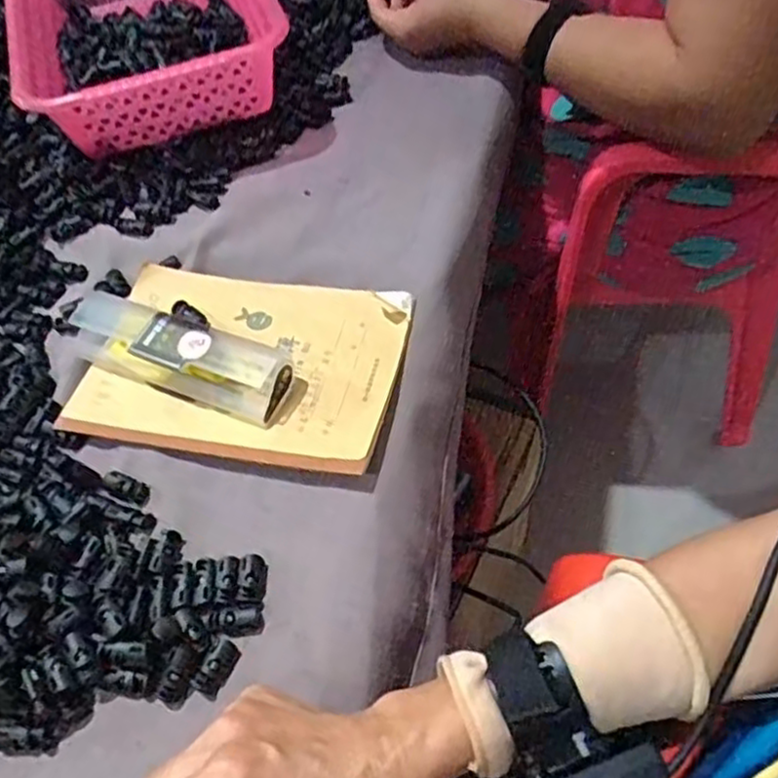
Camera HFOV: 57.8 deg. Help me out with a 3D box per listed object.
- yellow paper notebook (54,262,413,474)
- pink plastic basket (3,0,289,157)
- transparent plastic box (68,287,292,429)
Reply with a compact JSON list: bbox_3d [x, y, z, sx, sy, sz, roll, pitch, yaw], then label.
[{"bbox_3d":[-0.099,-0.017,0.473,0.206,0.019,0.140,9,57,11],"label":"yellow paper notebook"},{"bbox_3d":[-0.218,-0.324,0.628,0.209,0.090,0.283,-18,54,-8],"label":"pink plastic basket"},{"bbox_3d":[-0.141,-0.024,0.462,0.159,0.037,0.046,17,59,16],"label":"transparent plastic box"}]

